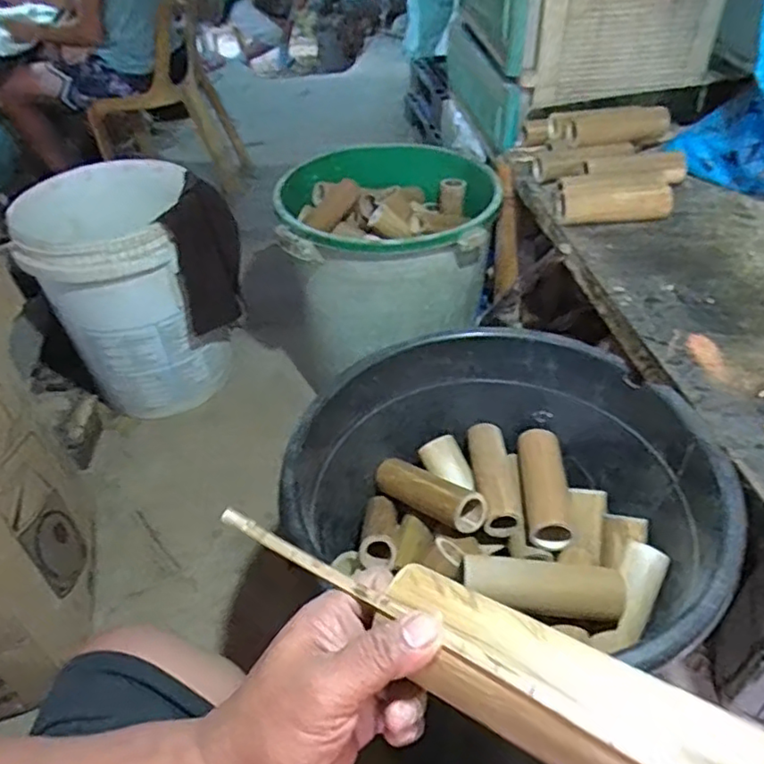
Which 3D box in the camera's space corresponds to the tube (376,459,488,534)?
[{"bbox_3d":[0.061,0.154,0.854,0.063,0.049,0.175,-33,31,-31],"label":"tube"}]

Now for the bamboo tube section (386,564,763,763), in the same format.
[{"bbox_3d":[0.079,0.141,0.278,0.171,0.035,0.050,21,46,29],"label":"bamboo tube section"}]

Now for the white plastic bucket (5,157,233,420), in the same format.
[{"bbox_3d":[-0.588,-0.180,1.451,0.379,0.497,0.291,-8,42,-8],"label":"white plastic bucket"}]

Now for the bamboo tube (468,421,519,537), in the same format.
[{"bbox_3d":[0.155,0.128,0.872,0.051,0.039,0.181,-1,42,0],"label":"bamboo tube"}]

